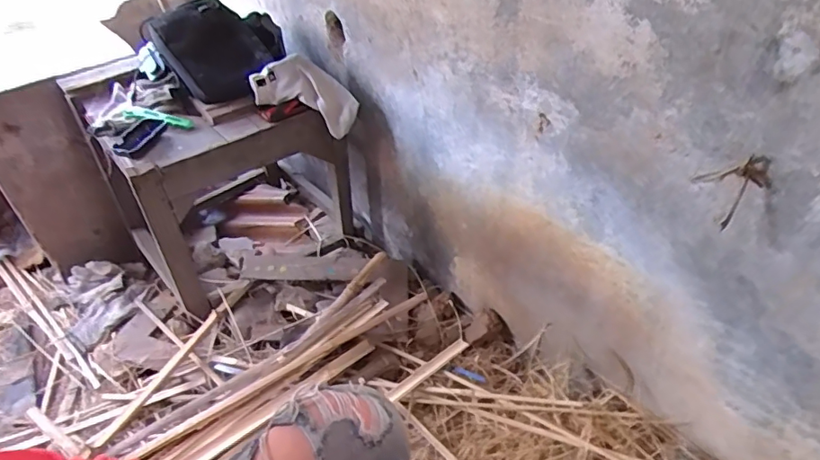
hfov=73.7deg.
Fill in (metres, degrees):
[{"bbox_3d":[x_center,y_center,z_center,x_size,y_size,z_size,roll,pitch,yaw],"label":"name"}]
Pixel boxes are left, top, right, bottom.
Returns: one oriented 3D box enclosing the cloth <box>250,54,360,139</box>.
[{"bbox_3d":[-0.199,-0.273,1.086,0.195,0.118,0.115,7,42,14],"label":"cloth"}]

